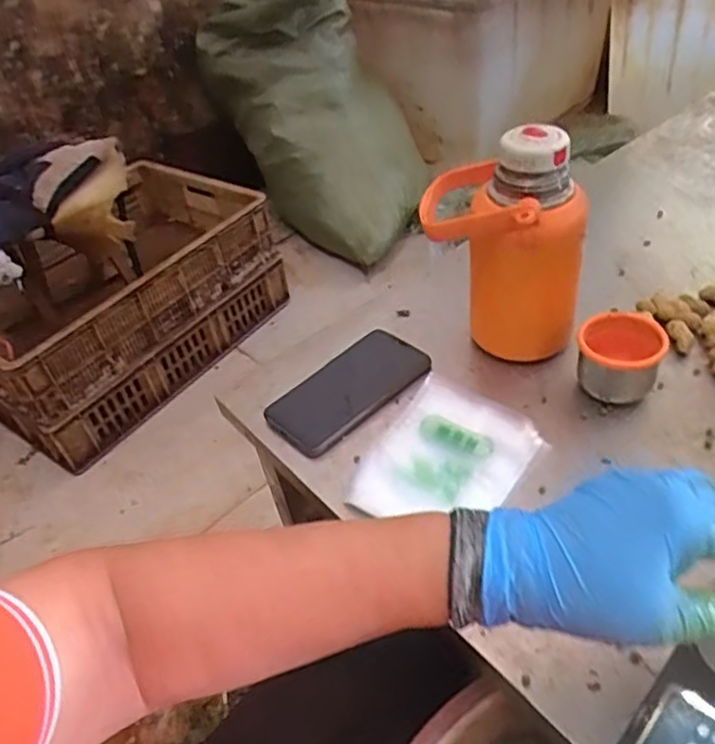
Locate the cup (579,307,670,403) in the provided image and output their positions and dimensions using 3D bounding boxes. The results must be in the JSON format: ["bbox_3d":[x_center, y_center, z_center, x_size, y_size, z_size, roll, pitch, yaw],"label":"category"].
[{"bbox_3d":[0.223,-0.010,0.570,0.068,0.060,0.059,15,46,23],"label":"cup"}]

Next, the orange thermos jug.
[{"bbox_3d":[0.128,-0.116,0.598,0.135,0.198,0.115,0,42,9],"label":"orange thermos jug"}]

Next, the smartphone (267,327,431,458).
[{"bbox_3d":[-0.007,0.016,0.624,0.156,0.010,0.084,-33,48,-25],"label":"smartphone"}]

